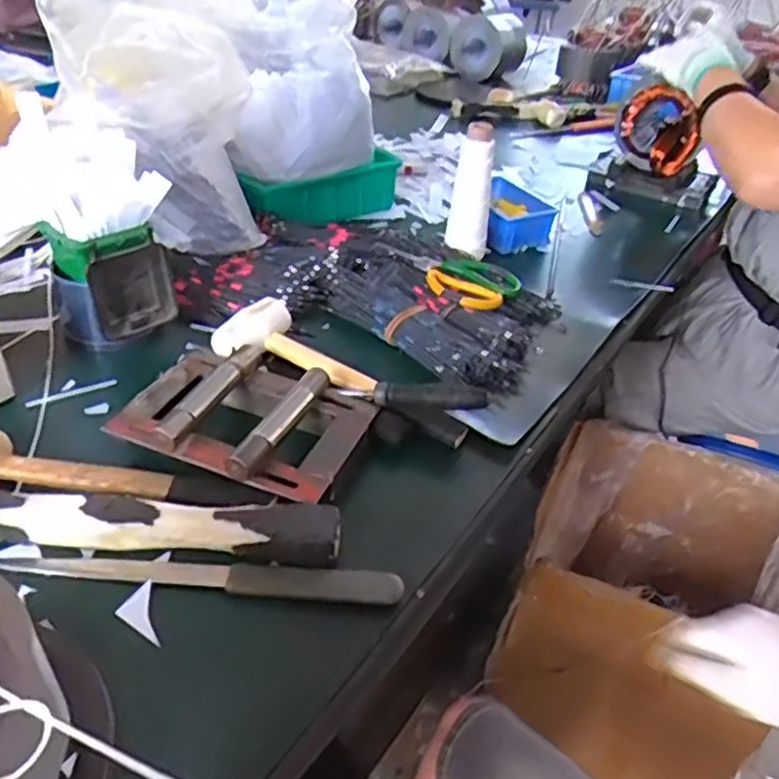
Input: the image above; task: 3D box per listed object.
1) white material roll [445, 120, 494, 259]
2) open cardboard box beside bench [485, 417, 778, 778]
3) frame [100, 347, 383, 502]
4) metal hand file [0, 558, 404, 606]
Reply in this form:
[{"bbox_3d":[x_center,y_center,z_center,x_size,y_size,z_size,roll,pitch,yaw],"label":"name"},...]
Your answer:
[{"bbox_3d":[0.105,-0.253,0.879,0.054,0.157,0.046,6,38,3],"label":"white material roll"},{"bbox_3d":[0.411,0.328,1.114,0.369,0.366,0.453,18,40,18],"label":"open cardboard box beside bench"},{"bbox_3d":[-0.117,0.017,0.599,0.197,0.035,0.155,19,40,19],"label":"frame"},{"bbox_3d":[-0.129,0.128,0.491,0.271,0.017,0.024,5,38,2],"label":"metal hand file"}]

